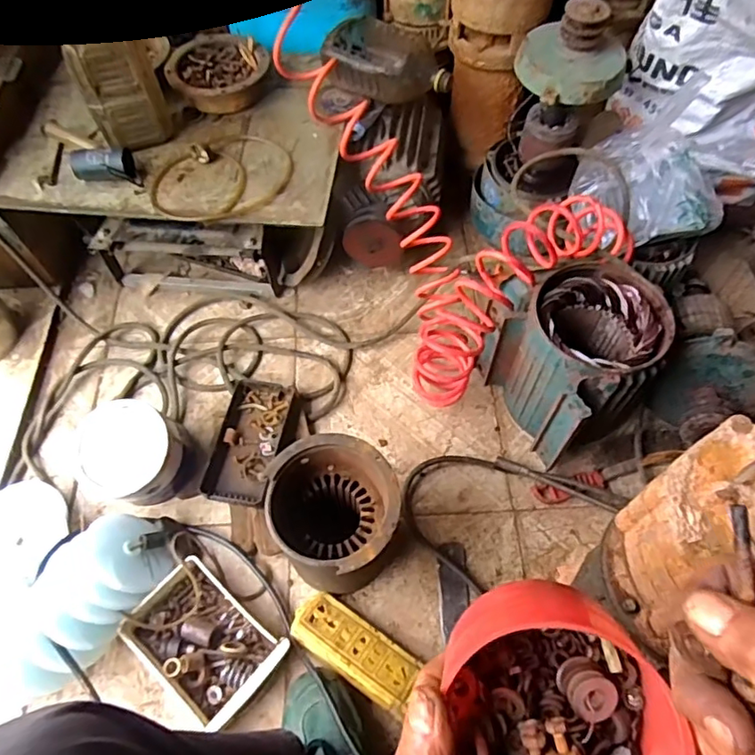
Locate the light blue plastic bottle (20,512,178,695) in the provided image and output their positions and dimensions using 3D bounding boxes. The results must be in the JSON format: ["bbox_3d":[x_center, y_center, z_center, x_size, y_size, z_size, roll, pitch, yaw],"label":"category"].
[{"bbox_3d":[-0.342,0.255,0.678,0.110,0.093,0.195,30,64,16],"label":"light blue plastic bottle"}]

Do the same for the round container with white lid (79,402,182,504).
[{"bbox_3d":[-0.321,0.104,0.757,0.113,0.112,0.118,0,60,0],"label":"round container with white lid"}]

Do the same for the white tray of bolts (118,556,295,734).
[{"bbox_3d":[-0.205,0.315,0.676,0.172,0.039,0.119,35,66,19],"label":"white tray of bolts"}]

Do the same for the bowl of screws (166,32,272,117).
[{"bbox_3d":[-0.243,-0.471,0.877,0.146,0.045,0.154,0,60,0],"label":"bowl of screws"}]

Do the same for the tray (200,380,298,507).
[{"bbox_3d":[-0.177,0.092,0.811,0.091,0.032,0.178,9,60,5],"label":"tray"}]

